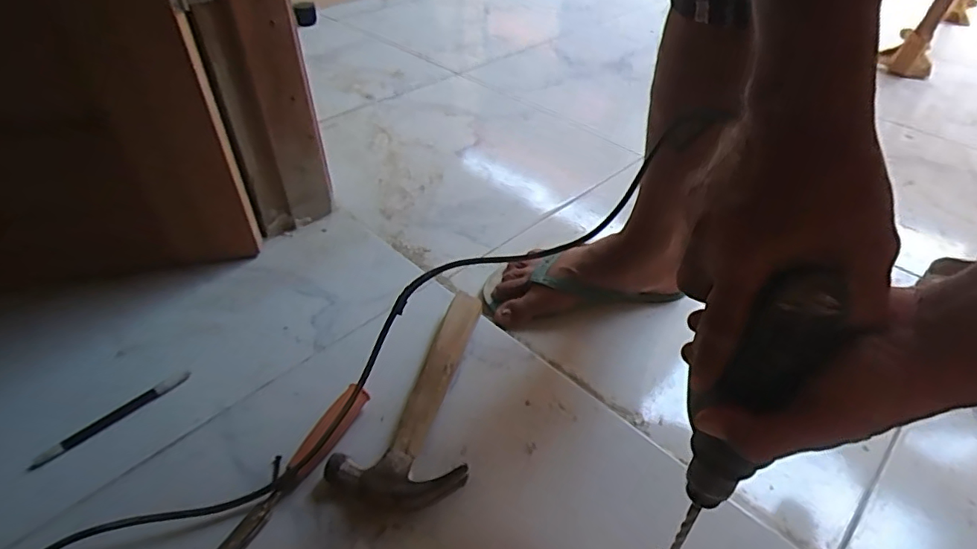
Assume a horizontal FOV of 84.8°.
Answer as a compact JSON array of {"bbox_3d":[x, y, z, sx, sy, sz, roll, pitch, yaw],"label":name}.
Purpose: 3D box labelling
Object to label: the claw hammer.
[{"bbox_3d":[-0.066,0.118,0.562,0.119,0.035,0.249,8,42,7],"label":"claw hammer"}]

